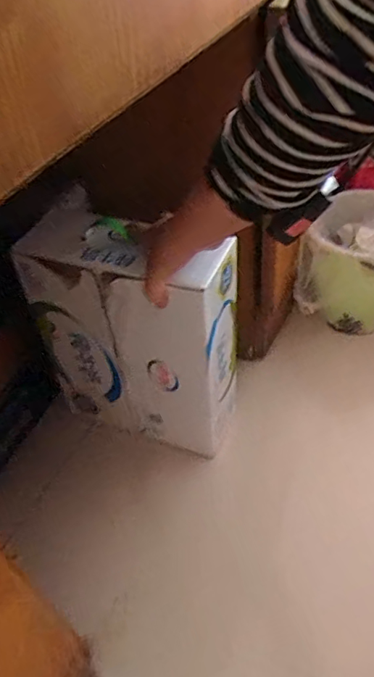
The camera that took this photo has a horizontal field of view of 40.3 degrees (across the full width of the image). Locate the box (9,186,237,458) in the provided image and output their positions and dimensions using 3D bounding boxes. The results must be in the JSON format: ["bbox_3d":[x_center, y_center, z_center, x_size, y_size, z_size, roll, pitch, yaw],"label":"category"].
[{"bbox_3d":[-0.075,-0.005,0.750,0.277,0.350,0.123,18,50,23],"label":"box"}]

